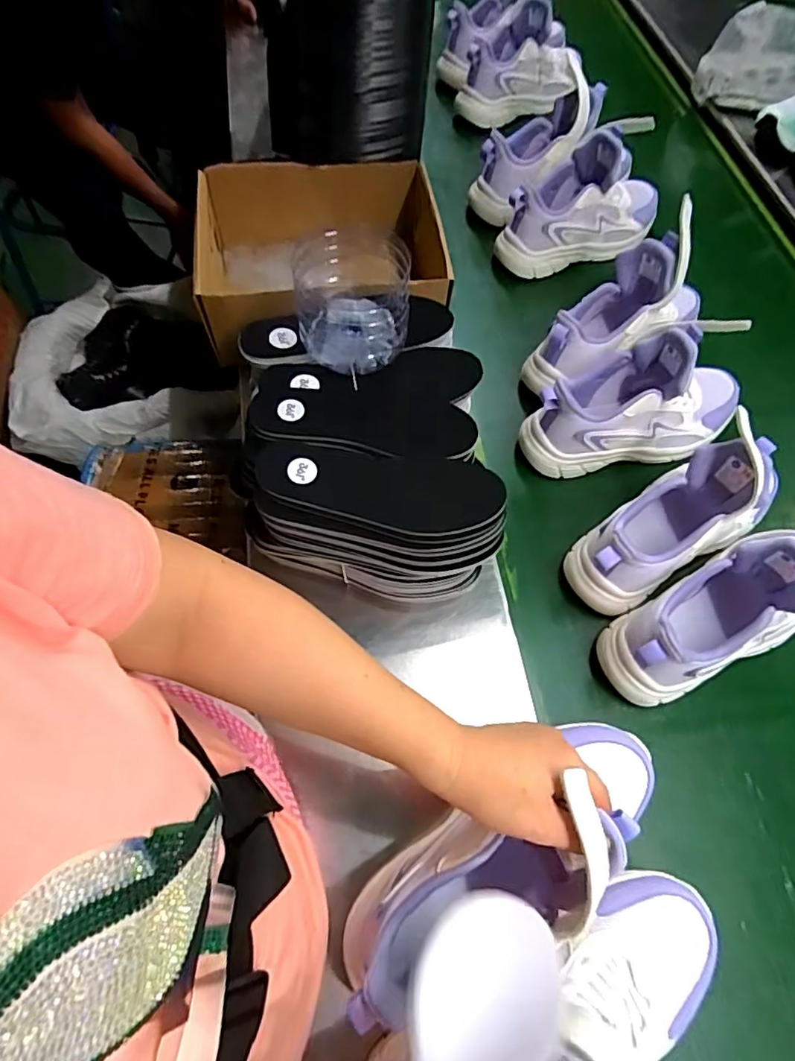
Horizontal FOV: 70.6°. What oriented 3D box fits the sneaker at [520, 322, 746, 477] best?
[{"bbox_3d":[0.254,-0.139,0.584,0.230,0.161,0.082,-10,63,-6],"label":"sneaker"}]

